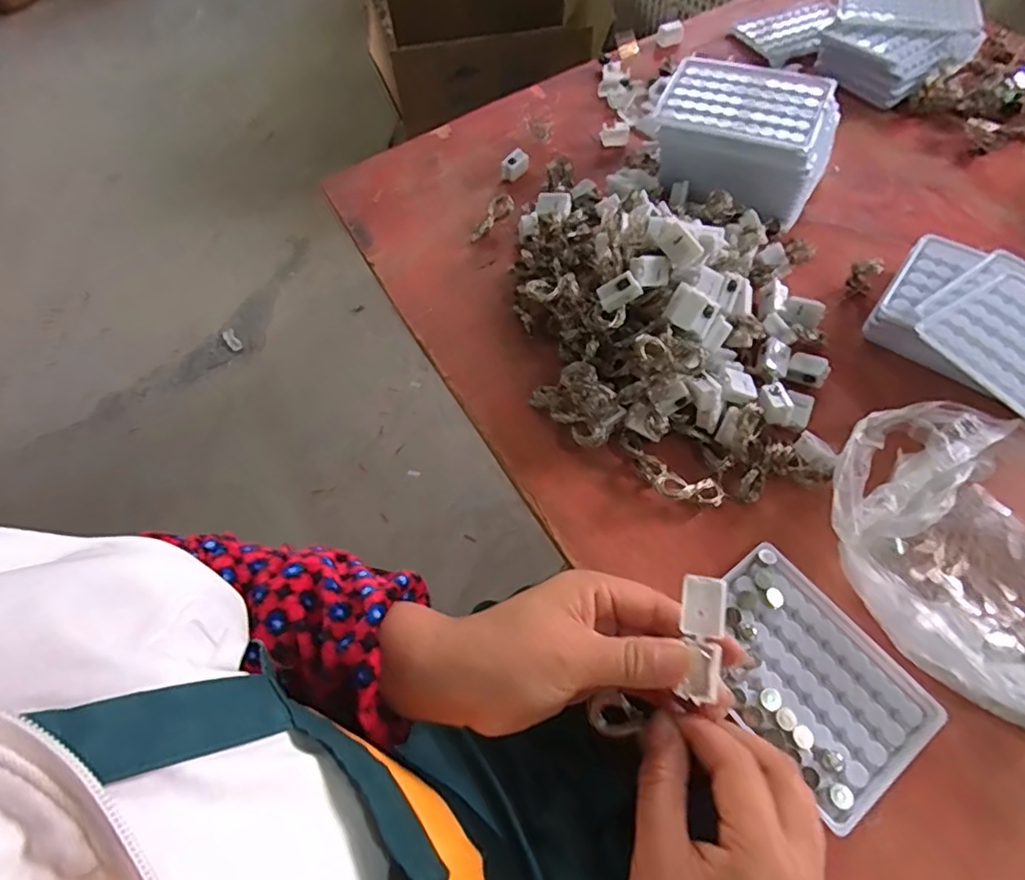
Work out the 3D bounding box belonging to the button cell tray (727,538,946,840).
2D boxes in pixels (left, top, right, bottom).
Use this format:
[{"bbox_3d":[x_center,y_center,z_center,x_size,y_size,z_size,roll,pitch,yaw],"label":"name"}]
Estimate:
[{"bbox_3d":[0.168,0.134,0.342,0.093,0.011,0.126,-36,64,-16],"label":"button cell tray"}]

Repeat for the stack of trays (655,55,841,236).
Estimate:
[{"bbox_3d":[0.195,-0.257,0.518,0.148,0.076,0.112,27,65,18],"label":"stack of trays"}]

